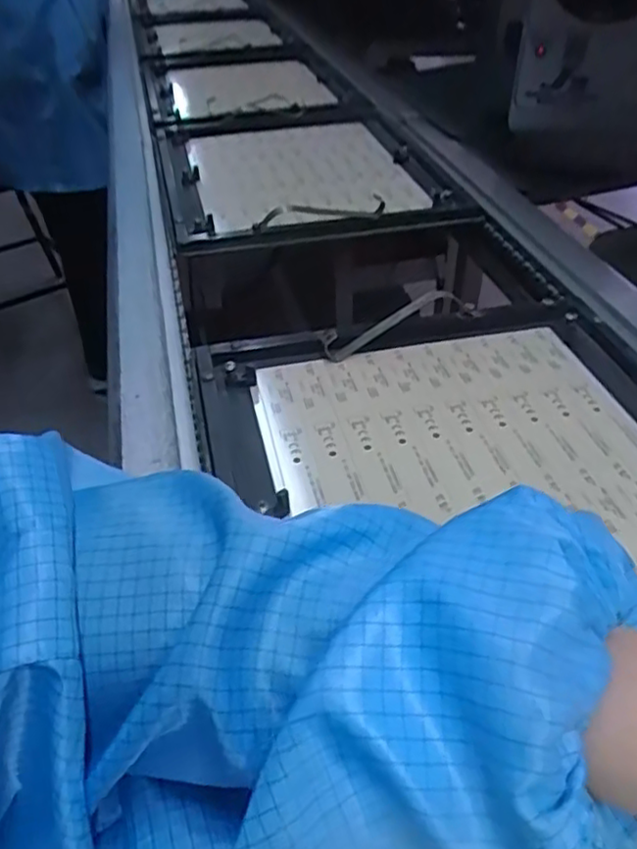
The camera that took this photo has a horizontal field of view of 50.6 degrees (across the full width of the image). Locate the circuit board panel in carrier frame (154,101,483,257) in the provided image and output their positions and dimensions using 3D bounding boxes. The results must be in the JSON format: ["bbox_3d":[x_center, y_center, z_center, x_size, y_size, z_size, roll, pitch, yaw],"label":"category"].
[{"bbox_3d":[-0.035,-0.282,0.712,0.262,0.023,0.357,-11,41,-9],"label":"circuit board panel in carrier frame"}]

